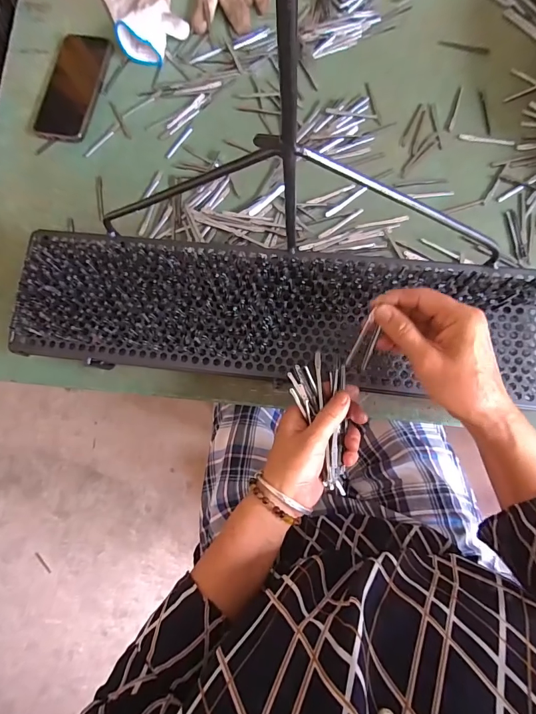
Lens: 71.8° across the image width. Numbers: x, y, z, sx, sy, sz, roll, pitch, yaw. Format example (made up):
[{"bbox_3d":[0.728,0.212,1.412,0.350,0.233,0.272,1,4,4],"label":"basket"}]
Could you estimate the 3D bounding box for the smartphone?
[{"bbox_3d":[-0.275,-0.378,0.521,0.079,0.009,0.156,13,83,6],"label":"smartphone"}]

